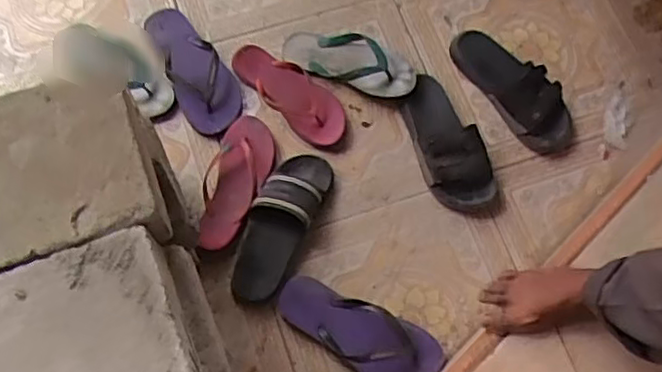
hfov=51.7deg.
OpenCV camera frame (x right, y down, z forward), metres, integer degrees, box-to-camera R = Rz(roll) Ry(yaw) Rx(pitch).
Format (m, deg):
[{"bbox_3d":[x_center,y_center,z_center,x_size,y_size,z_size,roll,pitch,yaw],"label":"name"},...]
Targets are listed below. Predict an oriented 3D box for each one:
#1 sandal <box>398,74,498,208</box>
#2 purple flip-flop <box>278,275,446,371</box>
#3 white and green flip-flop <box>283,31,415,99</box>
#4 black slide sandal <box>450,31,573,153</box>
[{"bbox_3d":[0.203,-0.083,1.185,0.116,0.059,0.260,-13,71,-7],"label":"sandal"},{"bbox_3d":[0.043,0.231,1.066,0.268,0.041,0.106,23,71,6],"label":"purple flip-flop"},{"bbox_3d":[0.034,-0.229,1.244,0.255,0.057,0.104,21,70,19],"label":"white and green flip-flop"},{"bbox_3d":[0.330,-0.186,1.222,0.104,0.065,0.281,-34,75,-13],"label":"black slide sandal"}]

